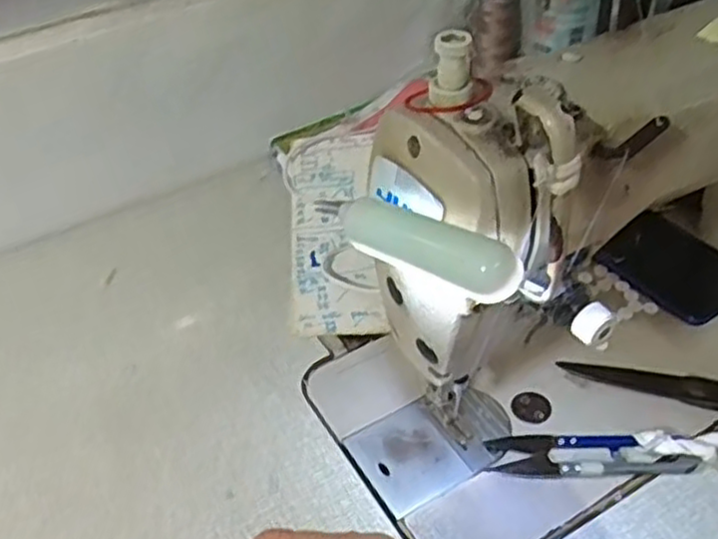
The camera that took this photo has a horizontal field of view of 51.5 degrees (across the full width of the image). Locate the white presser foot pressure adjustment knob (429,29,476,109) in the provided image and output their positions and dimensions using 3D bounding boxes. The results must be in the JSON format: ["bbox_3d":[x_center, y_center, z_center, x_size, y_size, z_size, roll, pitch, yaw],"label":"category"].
[{"bbox_3d":[0.039,-0.084,0.311,0.018,0.027,0.017,0,41,4],"label":"white presser foot pressure adjustment knob"}]

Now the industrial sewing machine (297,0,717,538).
[{"bbox_3d":[0.205,-0.047,0.439,0.471,0.225,0.165,-22,45,-19],"label":"industrial sewing machine"}]

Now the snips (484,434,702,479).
[{"bbox_3d":[0.135,0.108,0.436,0.114,0.009,0.029,-1,42,3],"label":"snips"}]

